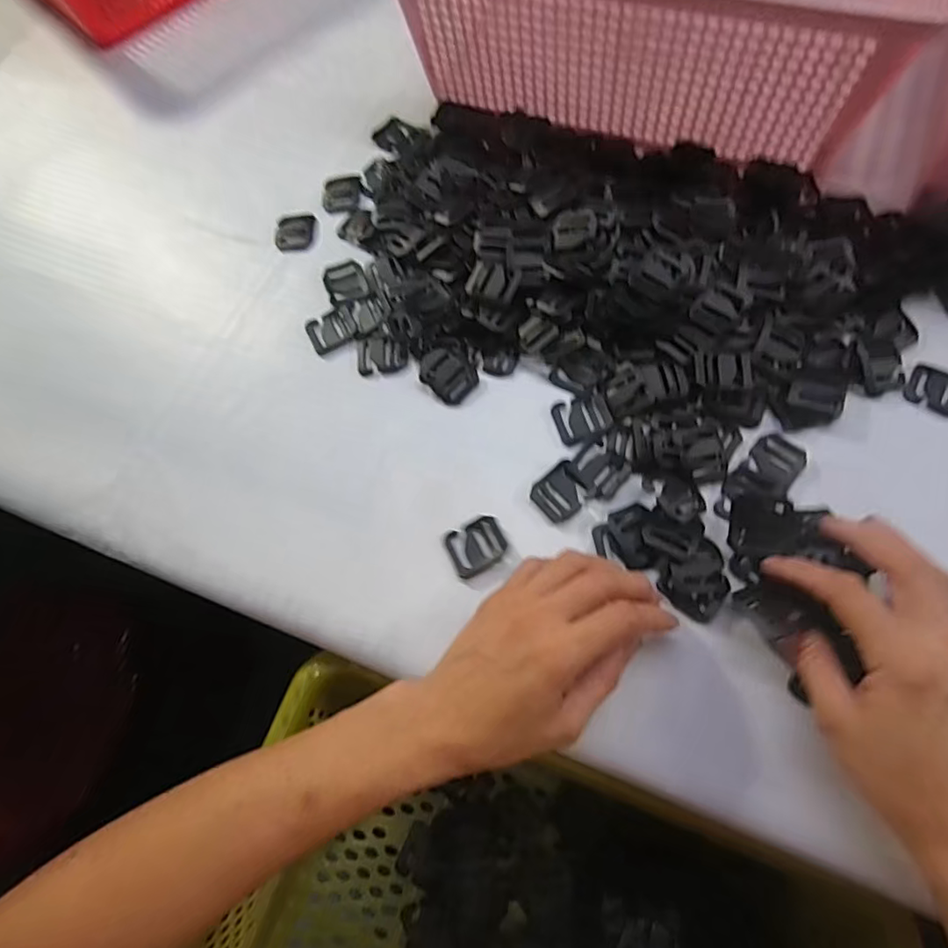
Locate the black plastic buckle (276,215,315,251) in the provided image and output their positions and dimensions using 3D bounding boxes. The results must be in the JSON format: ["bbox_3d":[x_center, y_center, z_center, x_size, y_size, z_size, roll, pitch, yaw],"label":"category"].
[{"bbox_3d":[-0.140,-0.189,0.434,0.029,0.004,0.035,-3,68,5],"label":"black plastic buckle"}]

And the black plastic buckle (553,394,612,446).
[{"bbox_3d":[0.069,-0.036,0.352,0.034,0.005,0.028,-20,68,-2],"label":"black plastic buckle"}]

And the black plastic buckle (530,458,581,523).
[{"bbox_3d":[0.052,0.011,0.335,0.031,0.004,0.029,-38,69,-9],"label":"black plastic buckle"}]

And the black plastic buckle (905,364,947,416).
[{"bbox_3d":[0.287,-0.053,0.339,0.035,0.004,0.028,28,74,15],"label":"black plastic buckle"}]

